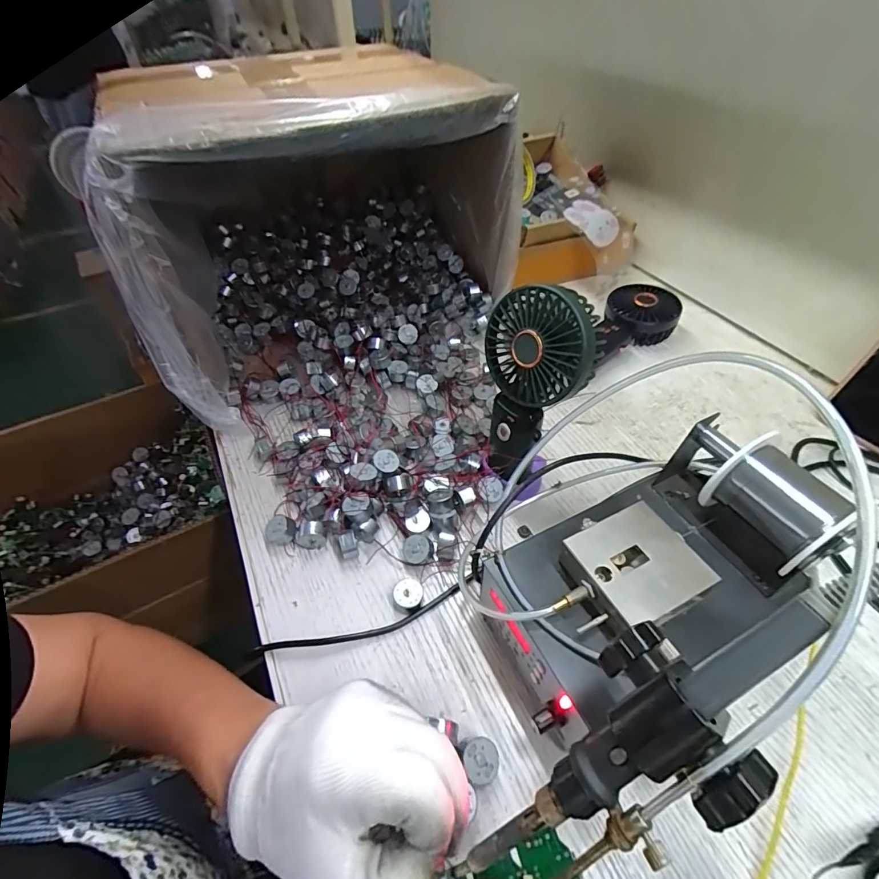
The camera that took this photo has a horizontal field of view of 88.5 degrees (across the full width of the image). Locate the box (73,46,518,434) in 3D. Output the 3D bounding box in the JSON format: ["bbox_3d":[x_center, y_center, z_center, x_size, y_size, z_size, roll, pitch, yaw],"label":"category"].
[{"bbox_3d":[-0.149,-0.250,0.518,0.403,0.273,0.262,-27,51,-20],"label":"box"}]

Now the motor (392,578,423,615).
[{"bbox_3d":[-0.024,0.121,0.349,0.023,0.014,0.023,-2,47,2],"label":"motor"}]

